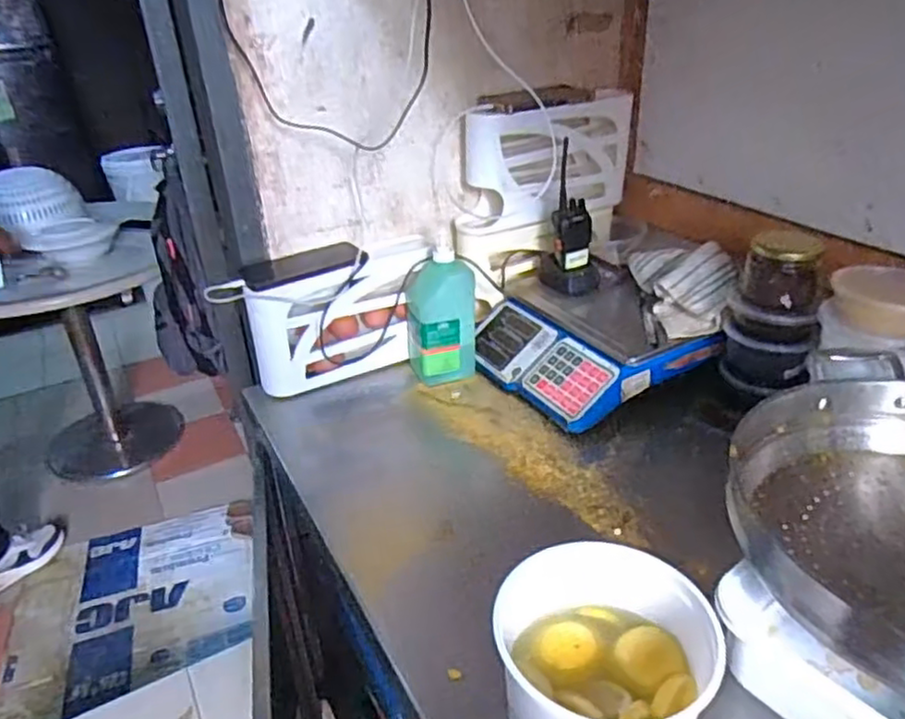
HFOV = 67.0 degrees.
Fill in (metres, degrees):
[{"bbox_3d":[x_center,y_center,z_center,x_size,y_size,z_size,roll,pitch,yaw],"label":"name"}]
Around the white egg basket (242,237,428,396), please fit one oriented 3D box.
[{"bbox_3d":[-0.157,-0.067,1.023,0.284,0.170,0.078,-15,33,-18],"label":"white egg basket"}]

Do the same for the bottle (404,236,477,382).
[{"bbox_3d":[-0.017,-0.065,0.999,0.097,0.180,0.079,-7,31,-5],"label":"bottle"}]

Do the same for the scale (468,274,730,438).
[{"bbox_3d":[0.181,-0.030,1.005,0.259,0.086,0.300,-16,33,-19],"label":"scale"}]

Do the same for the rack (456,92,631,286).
[{"bbox_3d":[0.149,-0.278,1.077,0.300,0.235,0.103,-21,35,-27],"label":"rack"}]

